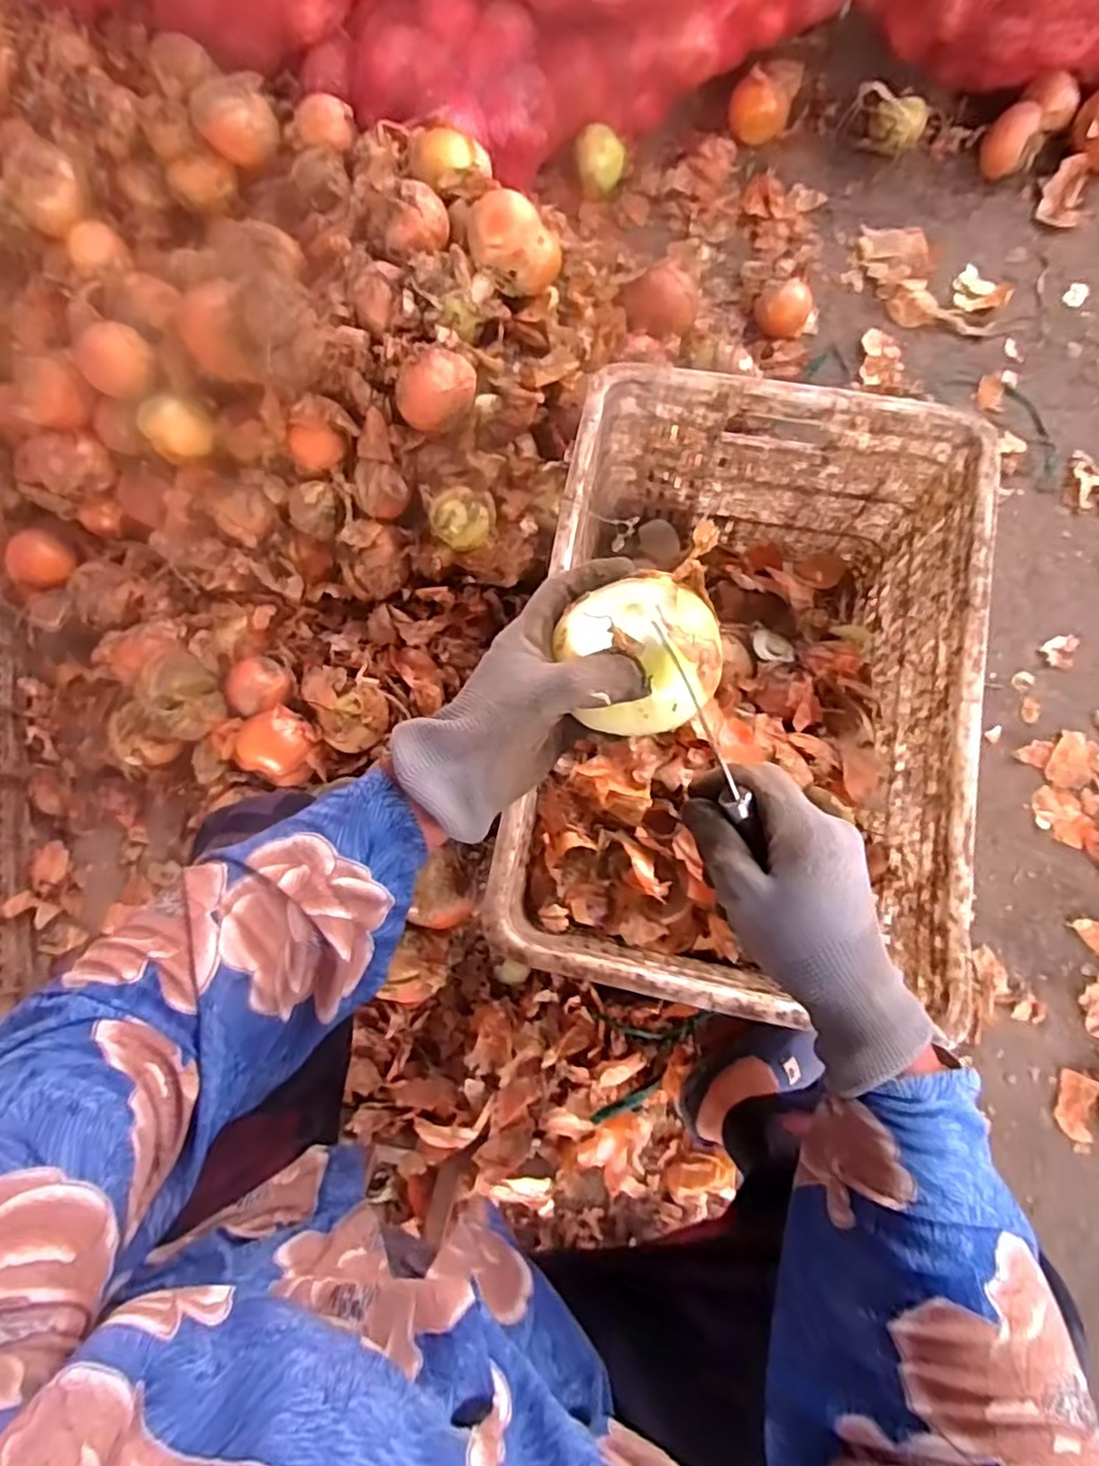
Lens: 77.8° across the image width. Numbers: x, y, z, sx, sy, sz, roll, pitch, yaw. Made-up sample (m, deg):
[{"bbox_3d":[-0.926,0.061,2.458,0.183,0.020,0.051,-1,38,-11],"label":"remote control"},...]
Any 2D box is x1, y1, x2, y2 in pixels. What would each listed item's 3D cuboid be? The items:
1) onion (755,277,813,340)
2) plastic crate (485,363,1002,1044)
[{"bbox_3d":[0.308,-0.558,0.904,0.069,0.057,0.058,22,78,6],"label":"onion"},{"bbox_3d":[0.167,-0.027,0.664,0.347,0.254,0.517,10,77,4],"label":"plastic crate"}]

